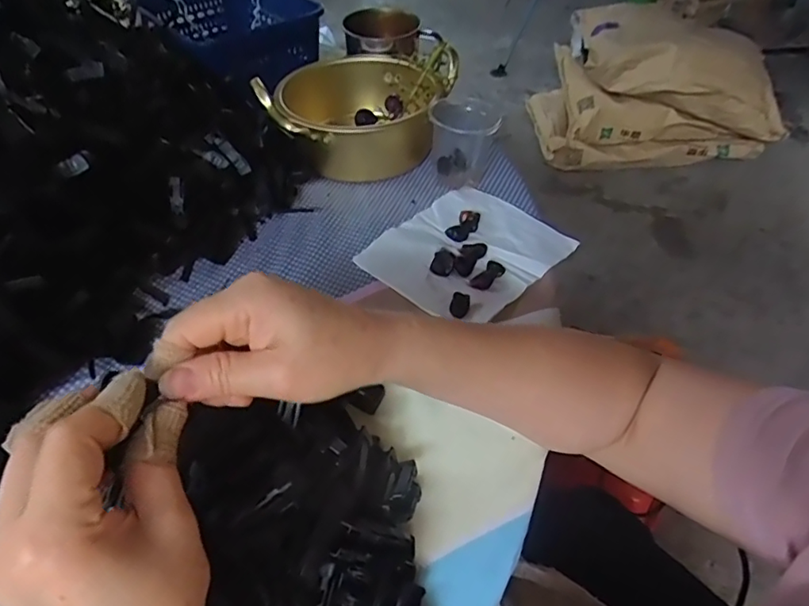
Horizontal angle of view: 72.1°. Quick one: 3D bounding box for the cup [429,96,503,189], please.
[{"bbox_3d":[0.058,-0.163,0.554,0.064,0.074,0.064,0,47,0],"label":"cup"}]

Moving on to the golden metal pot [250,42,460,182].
[{"bbox_3d":[-0.042,-0.211,0.596,0.180,0.090,0.166,0,47,0],"label":"golden metal pot"}]

